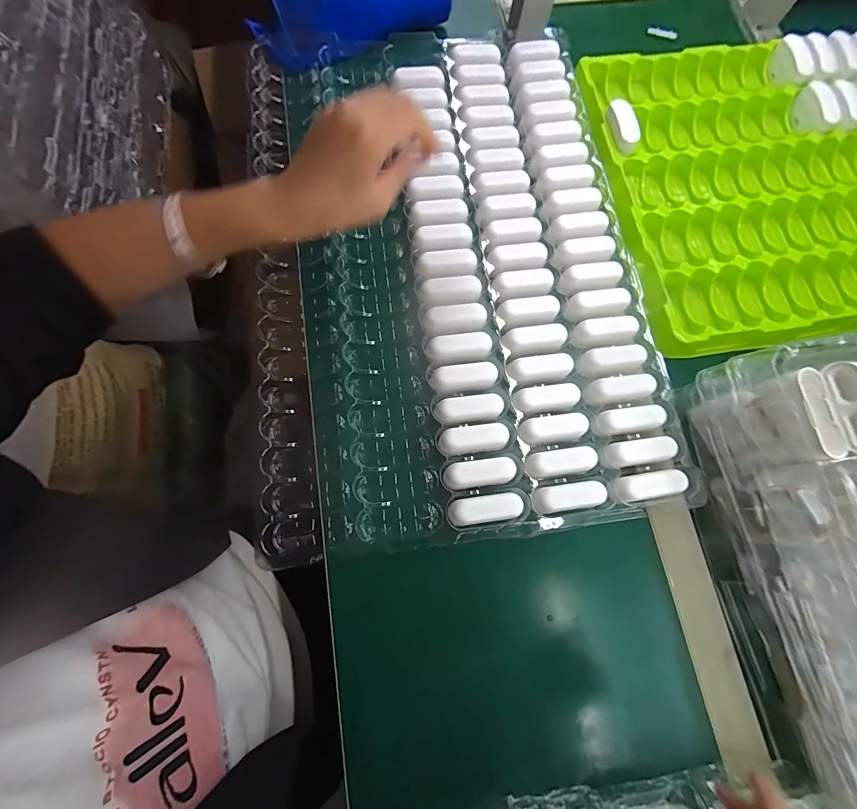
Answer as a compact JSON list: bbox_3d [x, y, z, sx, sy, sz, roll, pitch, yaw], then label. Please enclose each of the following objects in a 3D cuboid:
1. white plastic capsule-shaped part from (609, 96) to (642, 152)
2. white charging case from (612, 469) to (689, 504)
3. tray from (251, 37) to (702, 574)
[{"bbox_3d":[0.223,-0.320,0.421,0.021,0.014,0.060,-9,77,-4],"label":"white plastic capsule-shaped part"},{"bbox_3d":[0.198,0.072,0.329,0.064,0.017,0.021,-10,77,-4],"label":"white charging case"},{"bbox_3d":[0.018,-0.161,0.389,0.379,0.030,0.566,-6,77,-3],"label":"tray"}]

